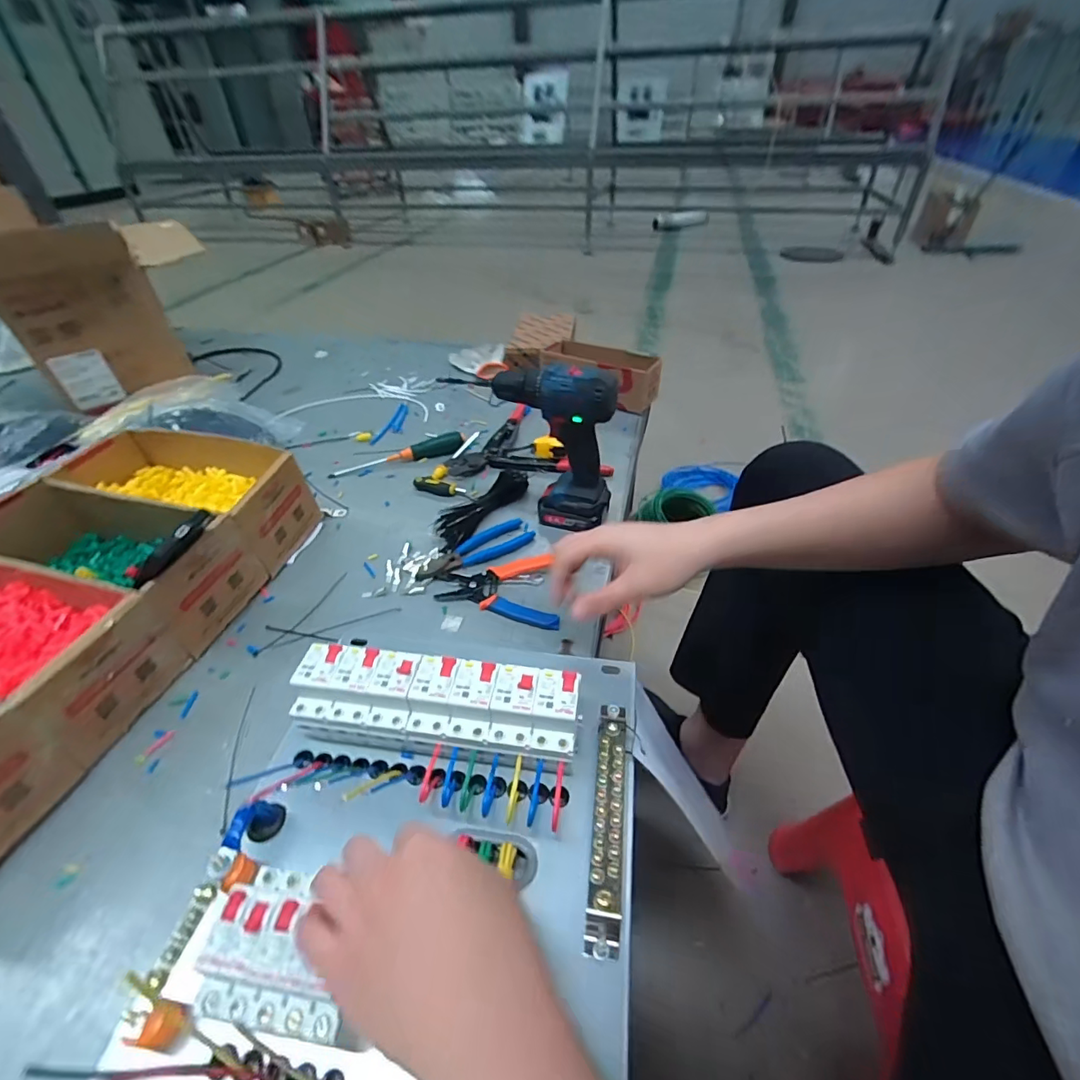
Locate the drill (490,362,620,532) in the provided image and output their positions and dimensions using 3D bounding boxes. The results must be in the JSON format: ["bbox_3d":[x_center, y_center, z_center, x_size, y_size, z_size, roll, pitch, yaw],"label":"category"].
[{"bbox_3d":[0.022,-0.124,0.665,0.149,0.208,0.069,24,48,28],"label":"drill"}]

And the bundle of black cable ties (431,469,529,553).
[{"bbox_3d":[-0.087,-0.050,0.734,0.052,0.023,0.186,21,47,26],"label":"bundle of black cable ties"}]

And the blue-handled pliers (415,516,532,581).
[{"bbox_3d":[-0.085,0.015,0.667,0.159,0.011,0.045,-25,45,-23],"label":"blue-handled pliers"}]

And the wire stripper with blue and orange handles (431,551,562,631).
[{"bbox_3d":[-0.044,0.052,0.622,0.156,0.015,0.097,9,42,14],"label":"wire stripper with blue and orange handles"}]

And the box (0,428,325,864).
[{"bbox_3d":[-0.521,0.065,0.563,0.312,0.126,0.519,8,42,13],"label":"box"}]

